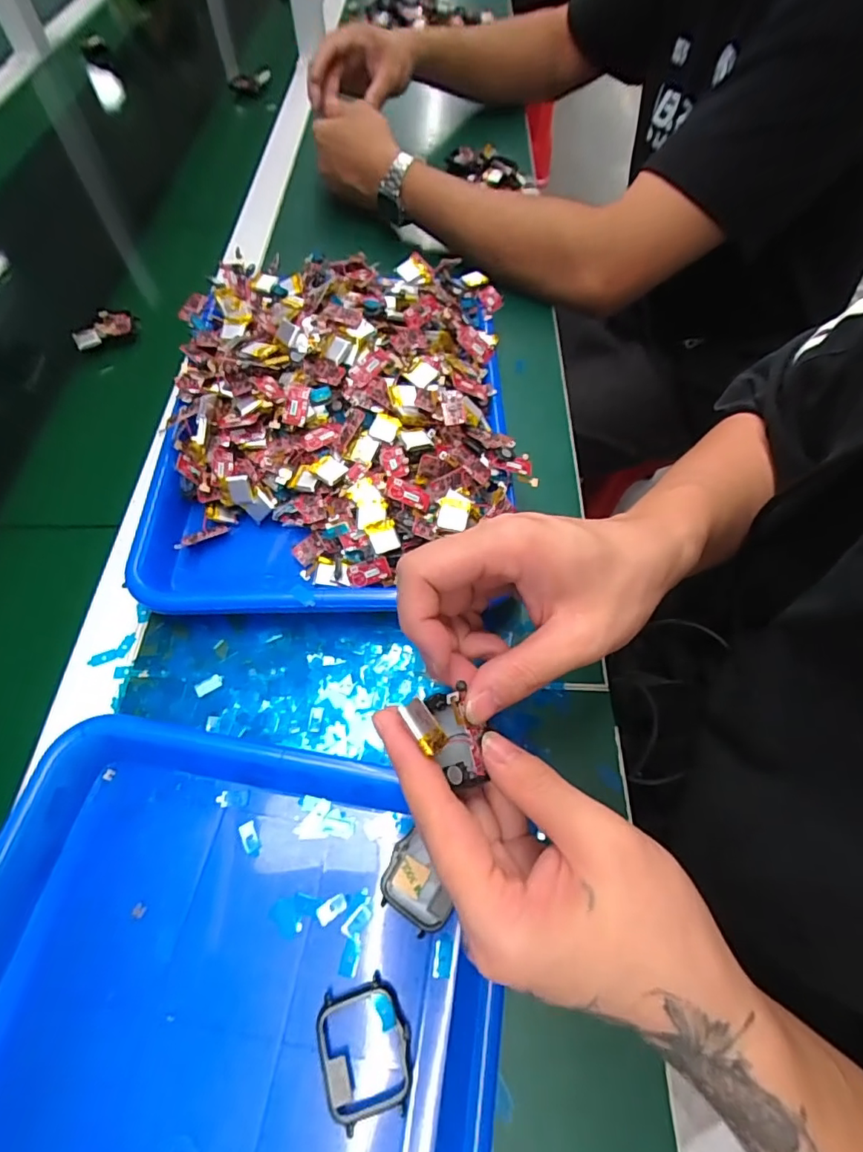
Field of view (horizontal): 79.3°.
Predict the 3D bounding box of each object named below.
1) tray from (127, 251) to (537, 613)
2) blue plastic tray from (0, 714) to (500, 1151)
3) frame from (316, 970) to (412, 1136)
[{"bbox_3d":[-0.070,-0.130,0.396,0.252,0.079,0.333,-2,61,-3],"label":"tray"},{"bbox_3d":[-0.108,0.237,0.209,0.253,0.032,0.320,10,61,3],"label":"blue plastic tray"},{"bbox_3d":[-0.030,0.214,0.235,0.039,0.009,0.048,-12,62,-9],"label":"frame"}]

